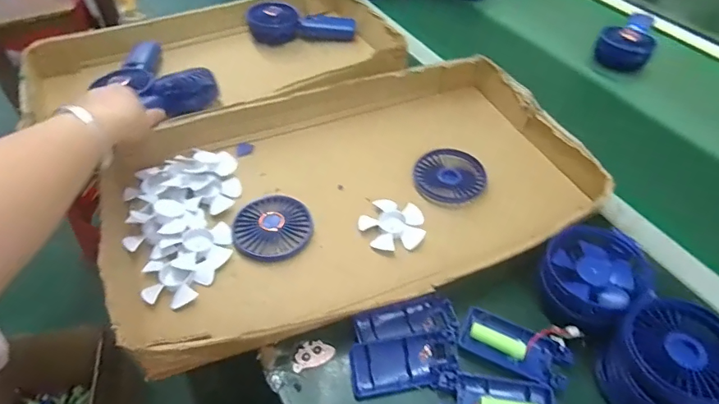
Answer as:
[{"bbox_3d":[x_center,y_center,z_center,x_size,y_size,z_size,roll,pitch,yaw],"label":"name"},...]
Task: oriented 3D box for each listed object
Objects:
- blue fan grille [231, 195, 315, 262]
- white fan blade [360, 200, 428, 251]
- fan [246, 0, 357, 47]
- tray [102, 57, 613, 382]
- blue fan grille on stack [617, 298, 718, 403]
[{"bbox_3d":[-0.095,0.026,0.514,0.084,0.018,0.081,1,48,-1],"label":"blue fan grille"},{"bbox_3d":[0.036,0.024,0.517,0.069,0.012,0.070,1,48,-1],"label":"white fan blade"},{"bbox_3d":[-0.097,-0.307,0.804,0.179,0.052,0.062,8,49,9],"label":"fan"},{"bbox_3d":[-0.011,-0.024,0.535,0.521,0.053,0.319,-14,50,-14],"label":"tray"},{"bbox_3d":[0.255,0.121,0.364,0.092,0.025,0.084,1,48,-1],"label":"blue fan grille on stack"}]

